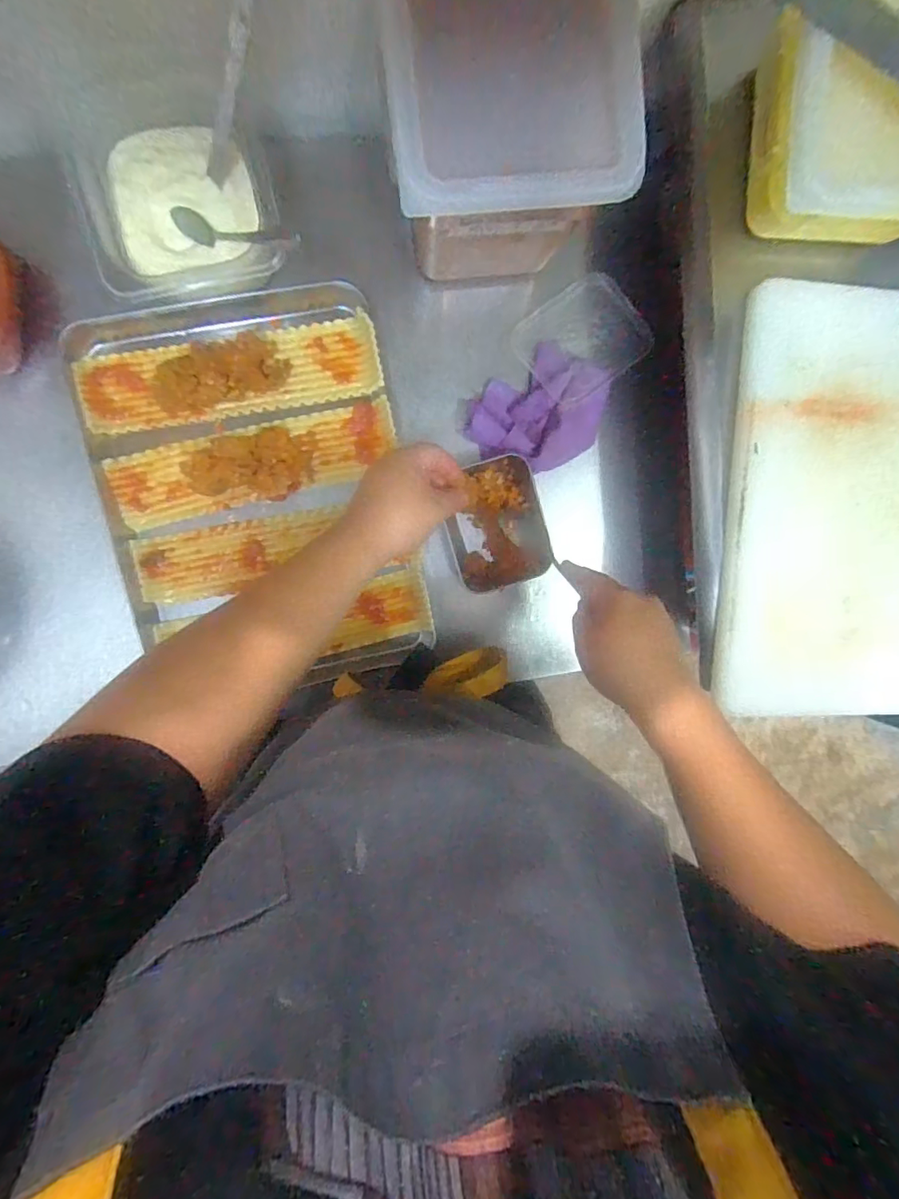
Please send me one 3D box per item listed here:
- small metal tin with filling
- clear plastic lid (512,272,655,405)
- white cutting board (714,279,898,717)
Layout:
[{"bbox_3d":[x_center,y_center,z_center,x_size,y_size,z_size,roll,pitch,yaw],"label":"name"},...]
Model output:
[{"bbox_3d":[0.051,-0.081,0.591,0.104,0.032,0.140,-18,99,0],"label":"small metal tin with filling"},{"bbox_3d":[0.145,-0.284,0.569,0.125,0.011,0.106,-35,98,-1],"label":"clear plastic lid"},{"bbox_3d":[0.412,-0.084,0.515,0.297,0.029,0.402,-2,99,-2],"label":"white cutting board"}]

